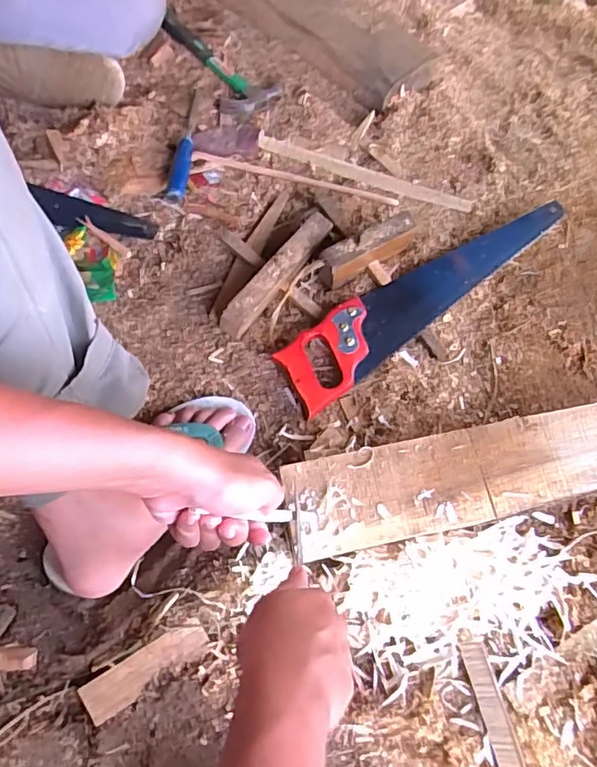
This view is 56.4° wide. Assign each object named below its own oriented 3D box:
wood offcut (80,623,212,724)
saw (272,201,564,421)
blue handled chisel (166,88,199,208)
[{"bbox_3d":[-0.148,0.278,0.541,0.122,0.006,0.036,-29,71,-13],"label":"wood offcut"},{"bbox_3d":[0.158,-0.123,0.713,0.430,0.026,0.085,-37,73,-16],"label":"saw"},{"bbox_3d":[-0.161,-0.346,0.786,0.027,0.019,0.218,3,67,-1],"label":"blue handled chisel"}]

